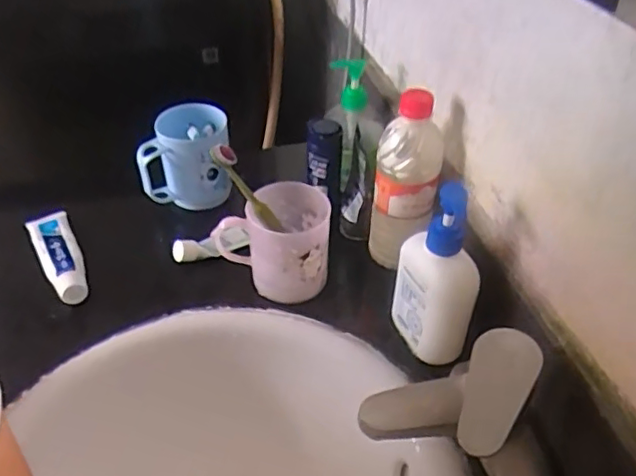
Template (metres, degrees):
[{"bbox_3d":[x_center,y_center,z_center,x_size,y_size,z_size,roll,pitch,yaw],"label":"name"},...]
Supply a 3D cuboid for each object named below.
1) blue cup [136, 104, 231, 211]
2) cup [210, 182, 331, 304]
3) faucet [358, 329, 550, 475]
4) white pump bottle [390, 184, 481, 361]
[{"bbox_3d":[-0.159,-0.103,0.739,0.098,0.102,0.077,4,42,4],"label":"blue cup"},{"bbox_3d":[-0.043,-0.002,0.649,0.115,0.089,0.076,20,45,21],"label":"cup"},{"bbox_3d":[0.109,0.148,0.464,0.148,0.127,0.090,-7,42,-8],"label":"faucet"},{"bbox_3d":[0.108,0.032,0.557,0.048,0.173,0.083,-16,44,-17],"label":"white pump bottle"}]

